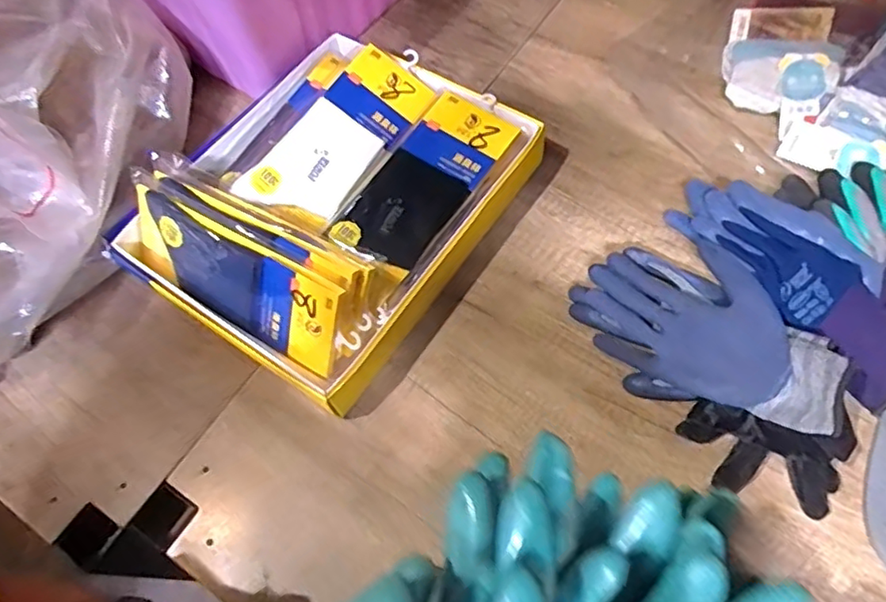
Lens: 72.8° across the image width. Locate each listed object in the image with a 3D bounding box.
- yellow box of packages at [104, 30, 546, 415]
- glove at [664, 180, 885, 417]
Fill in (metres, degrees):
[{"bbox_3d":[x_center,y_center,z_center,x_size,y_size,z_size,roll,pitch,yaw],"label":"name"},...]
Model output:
[{"bbox_3d":[-0.108,-0.108,0.588,0.285,0.076,0.342,30,69,16],"label":"yellow box of packages"},{"bbox_3d":[0.316,-0.028,0.532,0.090,0.054,0.250,-31,67,-12],"label":"glove"}]

